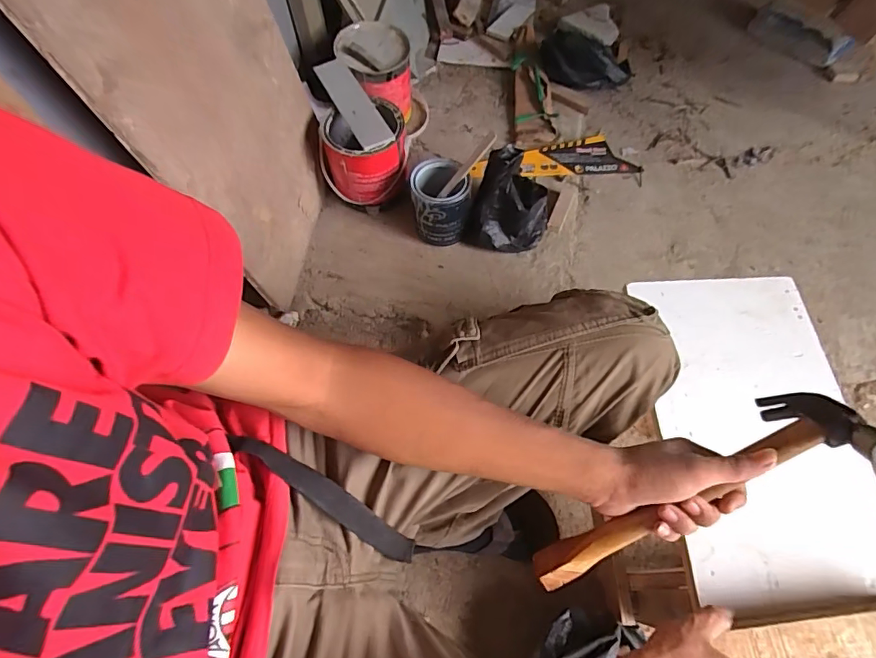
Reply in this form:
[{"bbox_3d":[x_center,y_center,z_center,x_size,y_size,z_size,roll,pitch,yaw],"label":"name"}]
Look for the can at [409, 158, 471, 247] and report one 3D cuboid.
[{"bbox_3d":[0.008,-0.234,0.919,0.103,0.124,0.106,-1,64,1],"label":"can"}]

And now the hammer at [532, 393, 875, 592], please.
[{"bbox_3d":[0.205,0.130,0.414,0.275,0.022,0.090,-29,25,15],"label":"hammer"}]

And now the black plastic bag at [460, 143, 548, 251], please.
[{"bbox_3d":[0.140,-0.235,0.920,0.139,0.118,0.154,19,66,11],"label":"black plastic bag"}]

